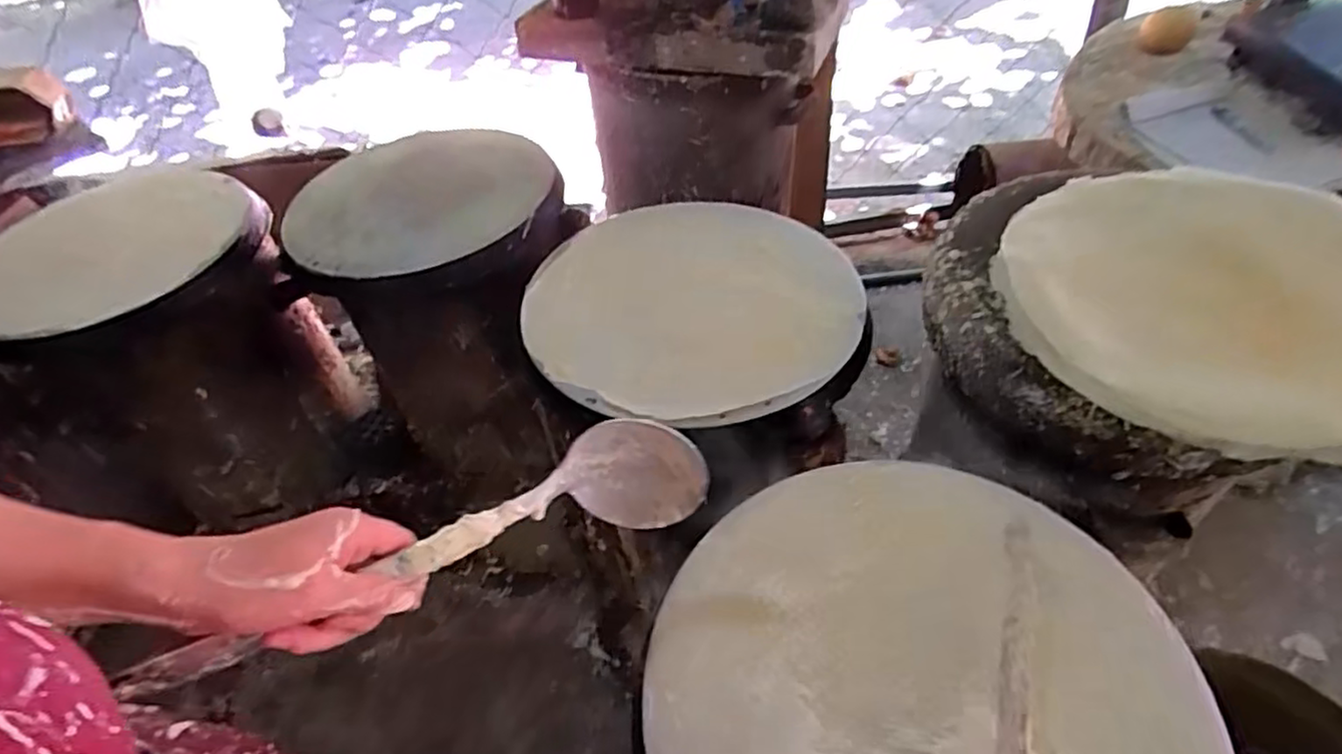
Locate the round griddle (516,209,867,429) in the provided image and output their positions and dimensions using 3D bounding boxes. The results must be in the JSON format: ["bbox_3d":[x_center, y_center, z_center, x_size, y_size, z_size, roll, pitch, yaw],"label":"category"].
[{"bbox_3d":[0.029,-0.097,0.820,0.366,0.039,0.360,-3,49,4],"label":"round griddle"}]

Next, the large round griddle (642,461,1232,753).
[{"bbox_3d":[0.176,0.222,0.499,0.377,0.049,0.365,-3,49,4],"label":"large round griddle"}]

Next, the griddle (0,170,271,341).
[{"bbox_3d":[-0.801,-0.194,1.007,0.382,0.060,0.370,-9,49,-1],"label":"griddle"}]

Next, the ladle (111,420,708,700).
[{"bbox_3d":[-0.124,0.105,0.423,0.318,0.081,0.060,-19,49,-25],"label":"ladle"}]

